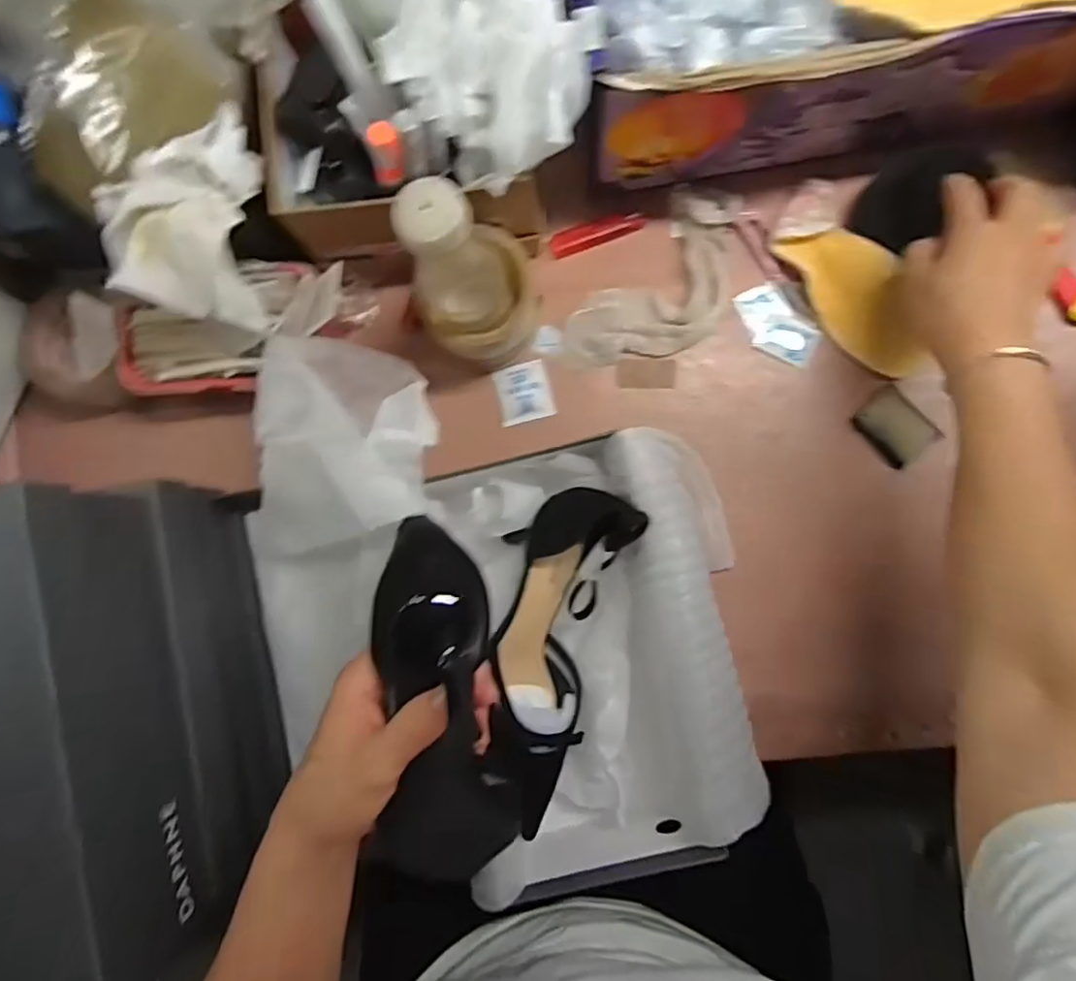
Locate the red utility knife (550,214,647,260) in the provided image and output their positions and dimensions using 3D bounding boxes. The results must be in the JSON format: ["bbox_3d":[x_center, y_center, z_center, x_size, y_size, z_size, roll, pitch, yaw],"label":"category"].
[{"bbox_3d":[0.049,-0.220,0.525,0.079,0.009,0.022,-20,87,2],"label":"red utility knife"}]

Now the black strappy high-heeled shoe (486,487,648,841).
[{"bbox_3d":[0.002,0.121,0.453,0.085,0.065,0.244,15,88,3],"label":"black strappy high-heeled shoe"}]

